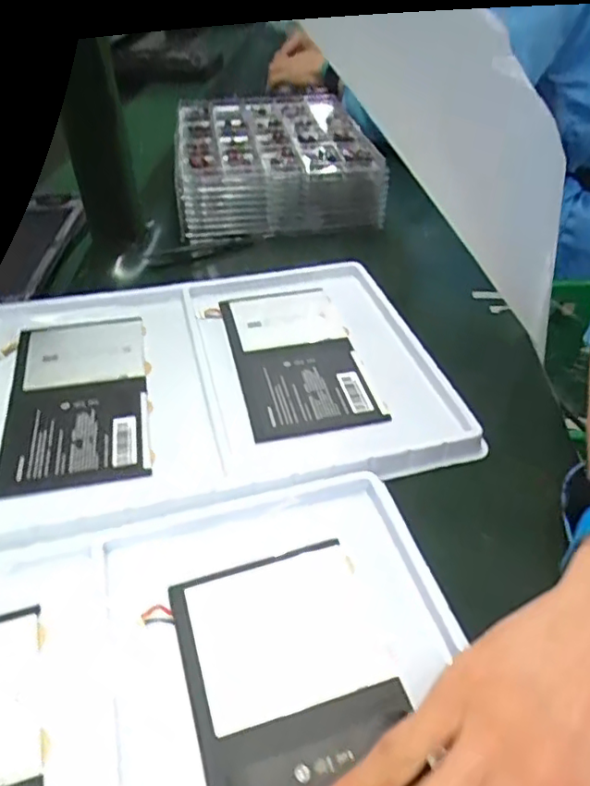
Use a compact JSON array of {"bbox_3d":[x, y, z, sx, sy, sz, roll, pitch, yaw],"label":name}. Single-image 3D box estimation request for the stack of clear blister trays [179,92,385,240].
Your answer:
[{"bbox_3d":[-0.027,-0.262,0.671,0.197,0.067,0.237,-5,41,-6],"label":"stack of clear blister trays"}]

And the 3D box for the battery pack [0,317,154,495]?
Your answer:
[{"bbox_3d":[-0.148,0.000,0.418,0.090,0.005,0.169,-8,42,-10],"label":"battery pack"}]

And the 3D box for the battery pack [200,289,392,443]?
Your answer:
[{"bbox_3d":[-0.002,-0.031,0.453,0.094,0.008,0.166,-10,42,-13],"label":"battery pack"}]

